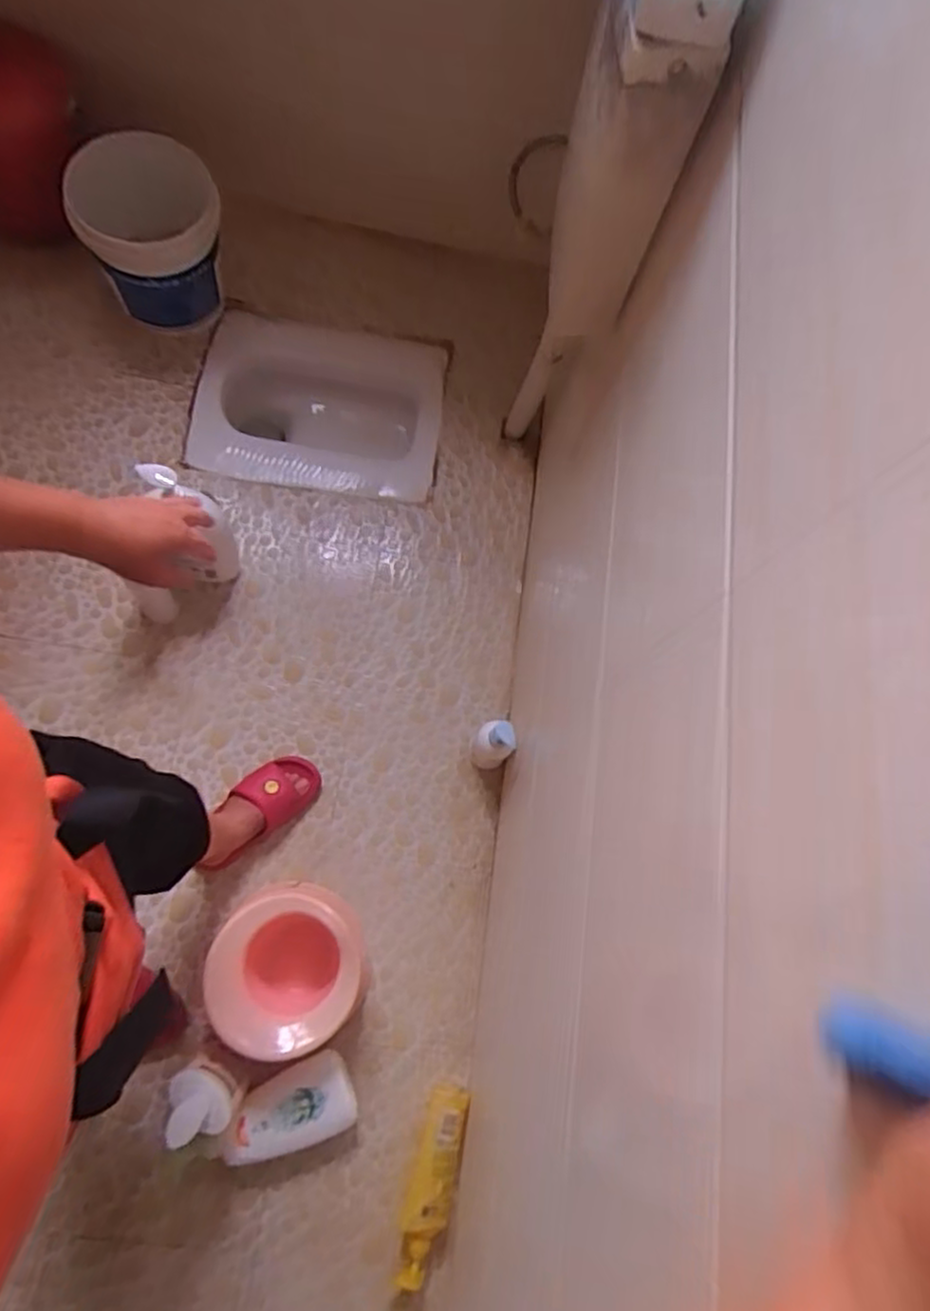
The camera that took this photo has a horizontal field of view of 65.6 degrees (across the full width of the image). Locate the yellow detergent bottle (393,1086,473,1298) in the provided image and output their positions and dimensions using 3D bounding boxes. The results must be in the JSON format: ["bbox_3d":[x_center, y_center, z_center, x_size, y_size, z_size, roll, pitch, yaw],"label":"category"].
[{"bbox_3d":[-0.052,0.811,1.103,0.066,0.044,0.267,17,72,-4],"label":"yellow detergent bottle"}]

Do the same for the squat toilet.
[{"bbox_3d":[-0.306,-0.497,1.525,0.496,0.135,0.389,9,73,-6],"label":"squat toilet"}]

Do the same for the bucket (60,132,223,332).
[{"bbox_3d":[-0.542,-0.743,1.303,0.225,0.282,0.217,2,74,-8],"label":"bucket"}]

